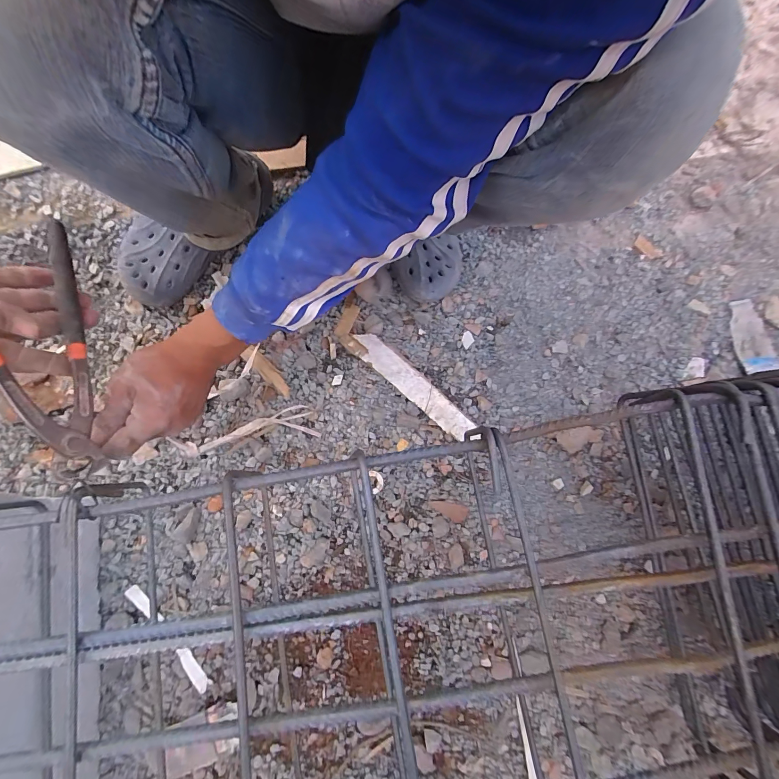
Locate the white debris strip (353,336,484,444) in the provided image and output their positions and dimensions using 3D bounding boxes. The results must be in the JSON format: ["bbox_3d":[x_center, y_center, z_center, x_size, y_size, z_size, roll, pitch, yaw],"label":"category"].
[{"bbox_3d":[0.039,-0.005,0.528,0.220,0.011,0.041,40,78,8],"label":"white debris strip"}]

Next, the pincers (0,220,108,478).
[{"bbox_3d":[-0.274,-0.035,0.295,0.022,0.087,0.202,-17,99,29],"label":"pincers"}]

